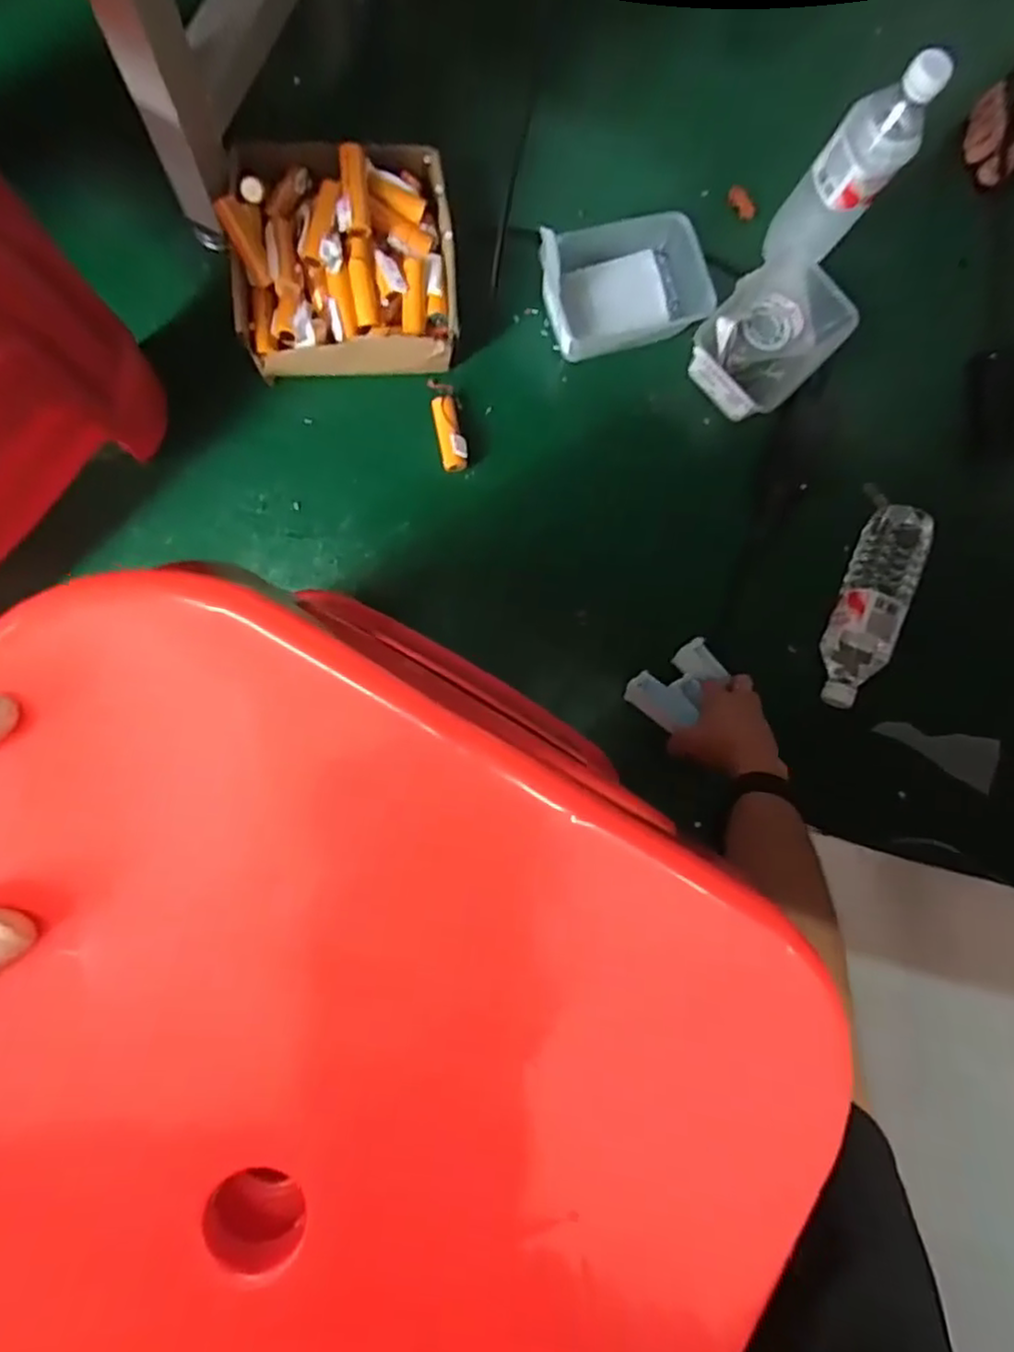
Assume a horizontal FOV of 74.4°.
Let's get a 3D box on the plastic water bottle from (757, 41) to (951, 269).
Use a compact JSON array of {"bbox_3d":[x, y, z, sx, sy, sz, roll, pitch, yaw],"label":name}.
[{"bbox_3d":[0.337,-0.494,0.671,0.071,0.215,0.068,0,87,-8],"label":"plastic water bottle"}]

